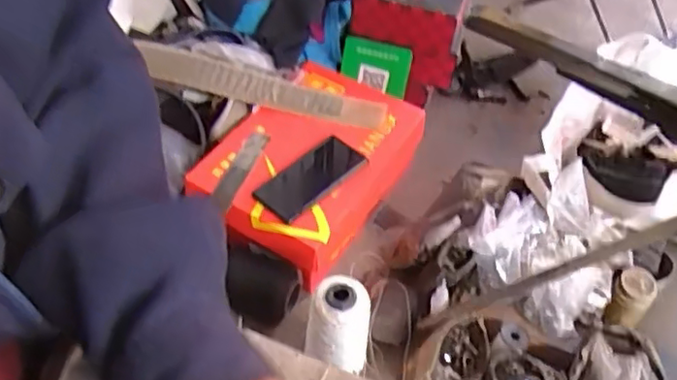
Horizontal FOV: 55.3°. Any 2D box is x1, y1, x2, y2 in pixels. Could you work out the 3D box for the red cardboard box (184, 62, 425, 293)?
[{"bbox_3d":[-0.037,-0.032,0.967,0.222,0.115,0.314,27,54,19],"label":"red cardboard box"}]

